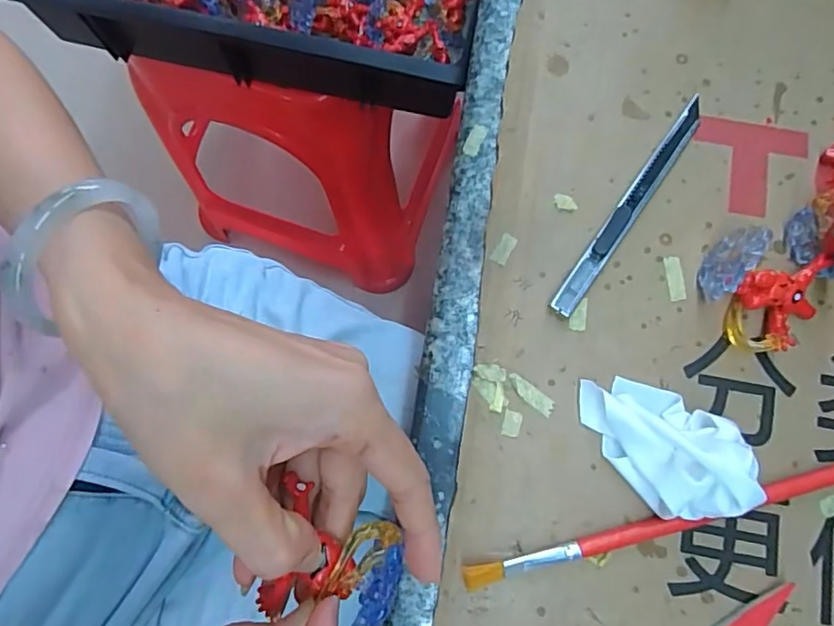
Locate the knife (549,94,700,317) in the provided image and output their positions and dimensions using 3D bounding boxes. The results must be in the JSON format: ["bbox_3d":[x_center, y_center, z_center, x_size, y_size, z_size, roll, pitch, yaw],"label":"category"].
[{"bbox_3d":[0.104,-0.052,0.271,0.011,0.008,0.132,36,80,7],"label":"knife"}]

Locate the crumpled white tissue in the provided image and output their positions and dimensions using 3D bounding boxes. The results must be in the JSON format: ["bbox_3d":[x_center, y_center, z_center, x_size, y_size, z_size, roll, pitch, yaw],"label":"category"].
[{"bbox_3d":[0.107,0.050,0.233,0.051,0.039,0.072,-35,80,-7],"label":"crumpled white tissue"}]

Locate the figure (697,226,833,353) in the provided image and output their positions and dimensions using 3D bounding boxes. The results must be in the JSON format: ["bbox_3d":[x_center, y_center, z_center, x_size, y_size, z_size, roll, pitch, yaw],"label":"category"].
[{"bbox_3d":[0.156,-0.008,0.250,0.050,0.030,0.048,21,79,5],"label":"figure"}]

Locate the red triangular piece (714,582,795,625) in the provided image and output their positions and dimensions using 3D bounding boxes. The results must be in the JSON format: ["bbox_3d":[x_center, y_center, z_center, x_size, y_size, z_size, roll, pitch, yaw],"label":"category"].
[{"bbox_3d":[0.142,0.128,0.235,0.041,0.004,0.015,-32,79,-6],"label":"red triangular piece"}]

